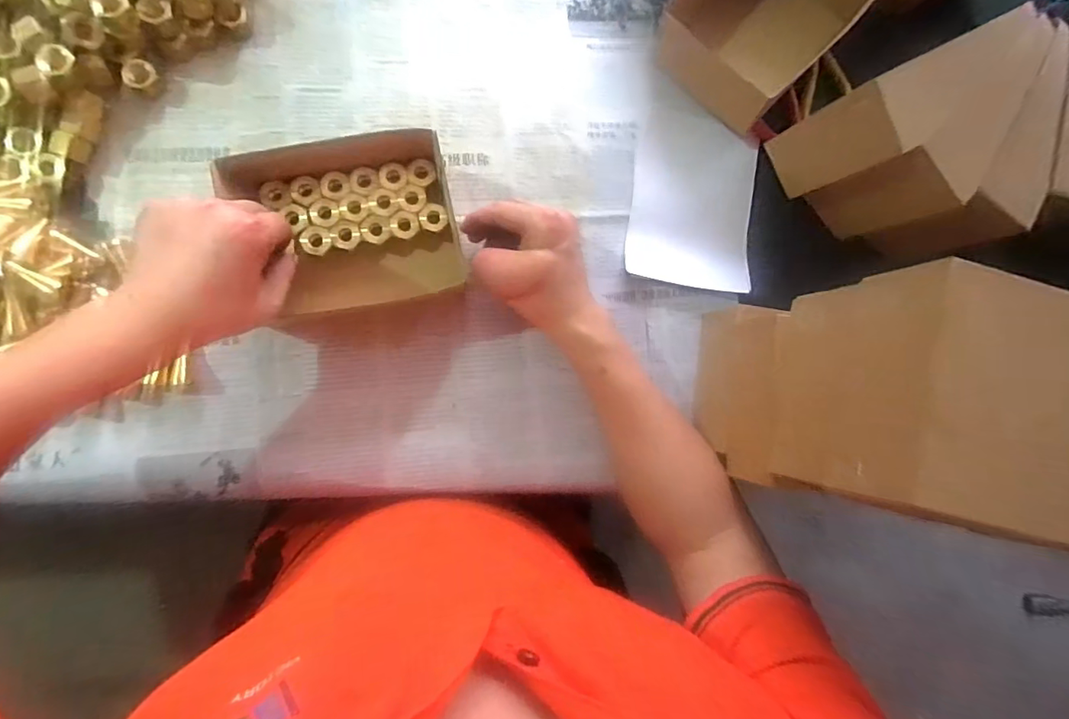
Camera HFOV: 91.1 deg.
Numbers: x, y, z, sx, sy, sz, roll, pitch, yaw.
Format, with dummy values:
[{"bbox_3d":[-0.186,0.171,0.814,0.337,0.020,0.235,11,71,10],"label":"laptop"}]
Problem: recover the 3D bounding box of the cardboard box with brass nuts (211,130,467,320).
[{"bbox_3d":[-0.142,-0.105,0.405,0.157,0.034,0.124,-14,91,-9],"label":"cardboard box with brass nuts"}]

